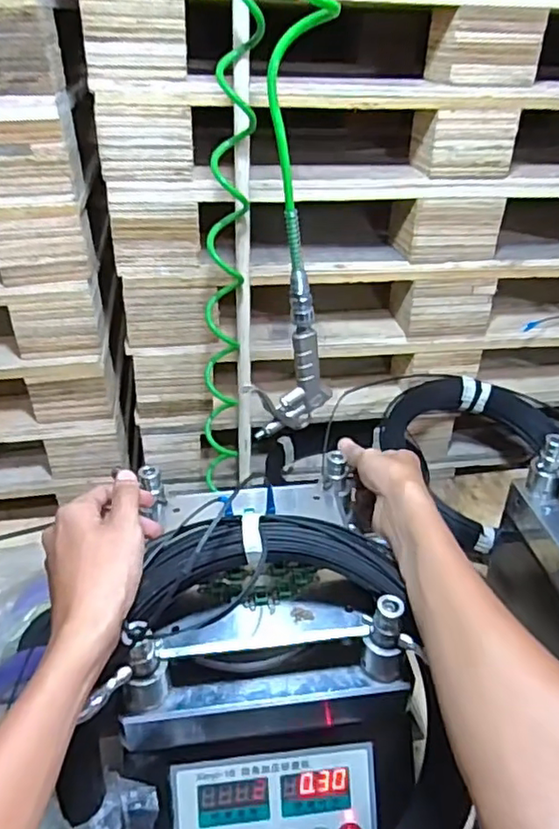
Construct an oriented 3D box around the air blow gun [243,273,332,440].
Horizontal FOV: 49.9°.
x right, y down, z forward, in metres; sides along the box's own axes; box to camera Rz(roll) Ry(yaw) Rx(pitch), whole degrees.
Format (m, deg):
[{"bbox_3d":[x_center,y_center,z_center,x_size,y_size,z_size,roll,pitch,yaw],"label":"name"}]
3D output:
[{"bbox_3d":[0.013,-0.060,0.625,0.085,0.168,0.029,-18,38,-26],"label":"air blow gun"}]

